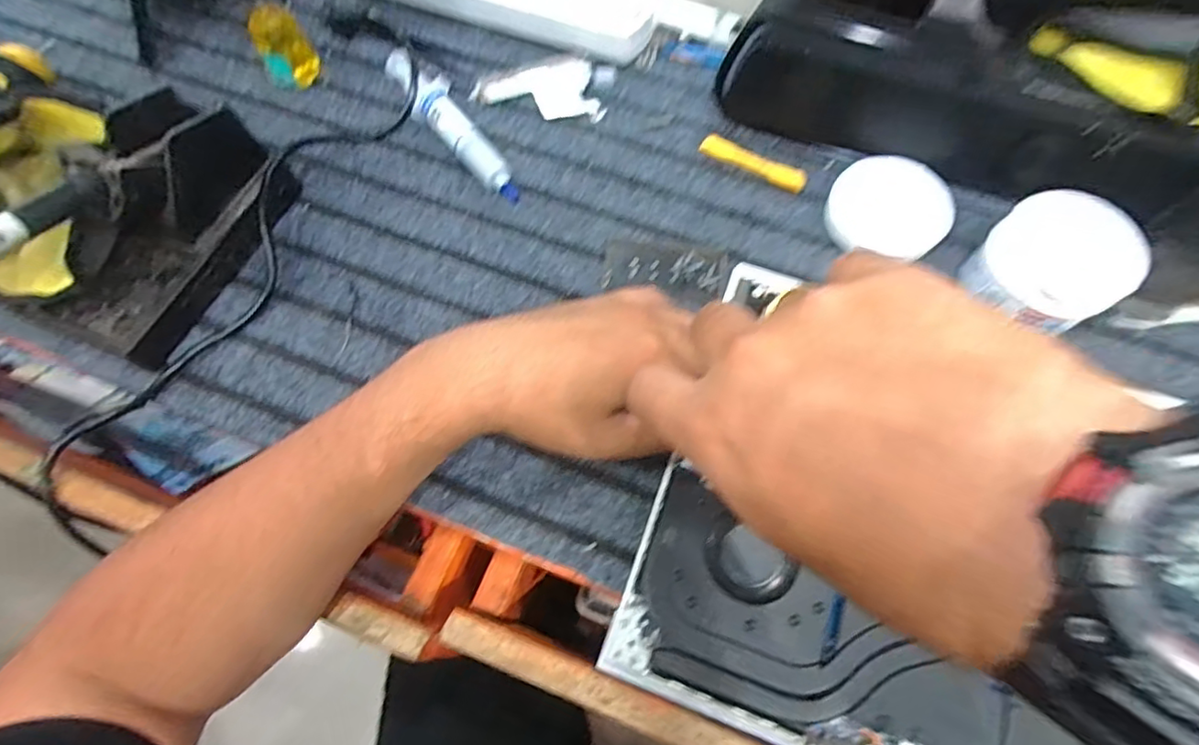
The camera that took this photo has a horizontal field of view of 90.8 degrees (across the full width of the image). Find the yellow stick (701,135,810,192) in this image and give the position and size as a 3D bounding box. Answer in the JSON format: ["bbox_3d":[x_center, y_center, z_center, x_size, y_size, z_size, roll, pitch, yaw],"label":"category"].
[{"bbox_3d":[0.113,-0.154,0.436,0.080,0.008,0.017,30,69,12],"label":"yellow stick"}]

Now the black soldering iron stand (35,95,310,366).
[{"bbox_3d":[-0.272,-0.093,0.365,0.083,0.080,0.156,24,68,10],"label":"black soldering iron stand"}]

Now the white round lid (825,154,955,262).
[{"bbox_3d":[0.201,-0.115,0.410,0.077,0.019,0.070,0,66,-1],"label":"white round lid"}]

